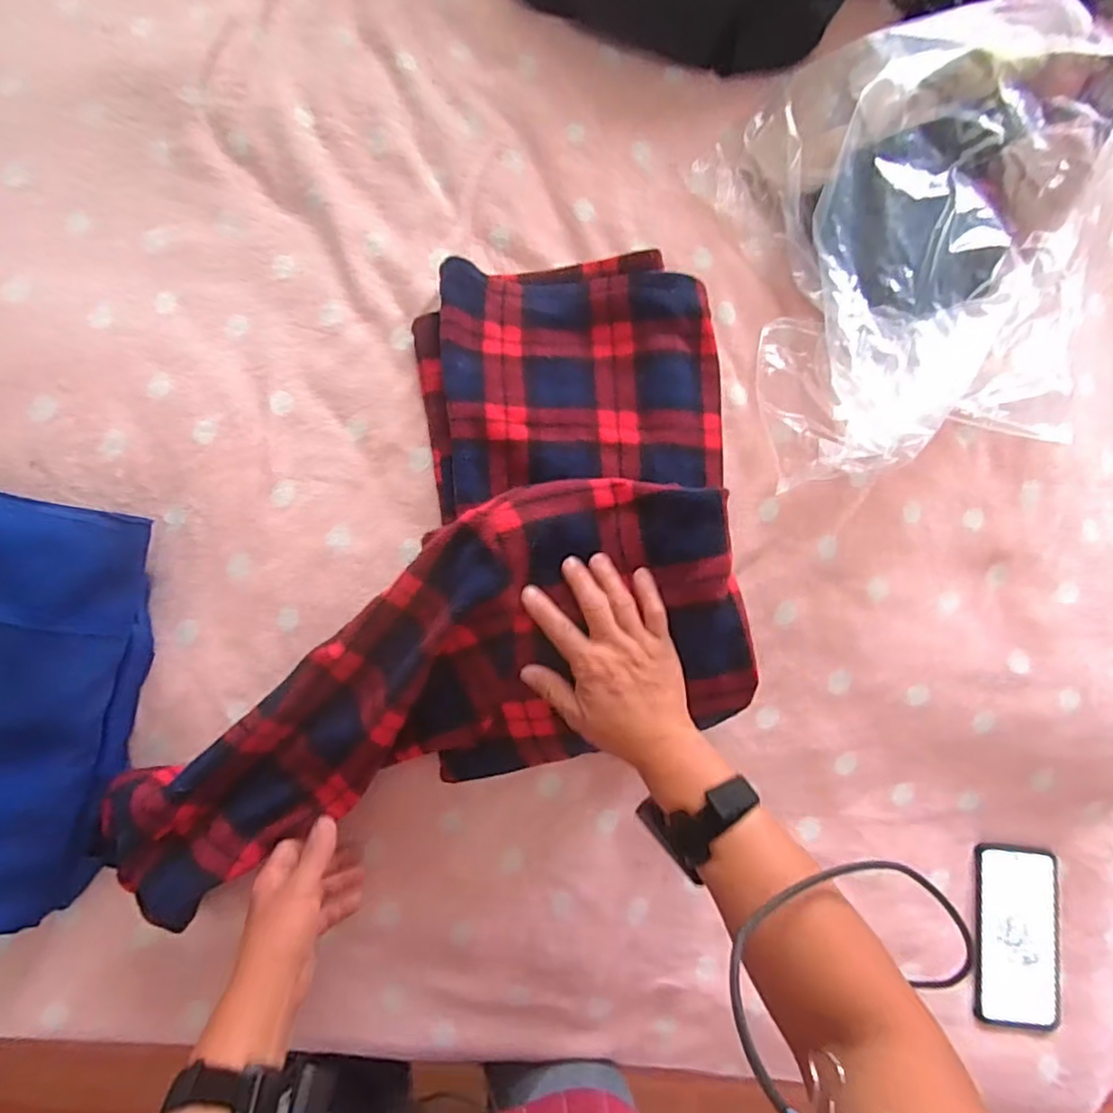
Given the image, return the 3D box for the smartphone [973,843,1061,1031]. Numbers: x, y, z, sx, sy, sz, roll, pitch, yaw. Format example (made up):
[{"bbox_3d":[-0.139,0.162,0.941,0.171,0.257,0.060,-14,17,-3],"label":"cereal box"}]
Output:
[{"bbox_3d":[0.458,0.377,0.598,0.085,0.008,0.163,6,82,-5],"label":"smartphone"}]

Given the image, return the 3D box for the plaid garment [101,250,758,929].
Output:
[{"bbox_3d":[-0.065,0.040,0.503,0.351,0.109,0.670,32,82,-1],"label":"plaid garment"}]

